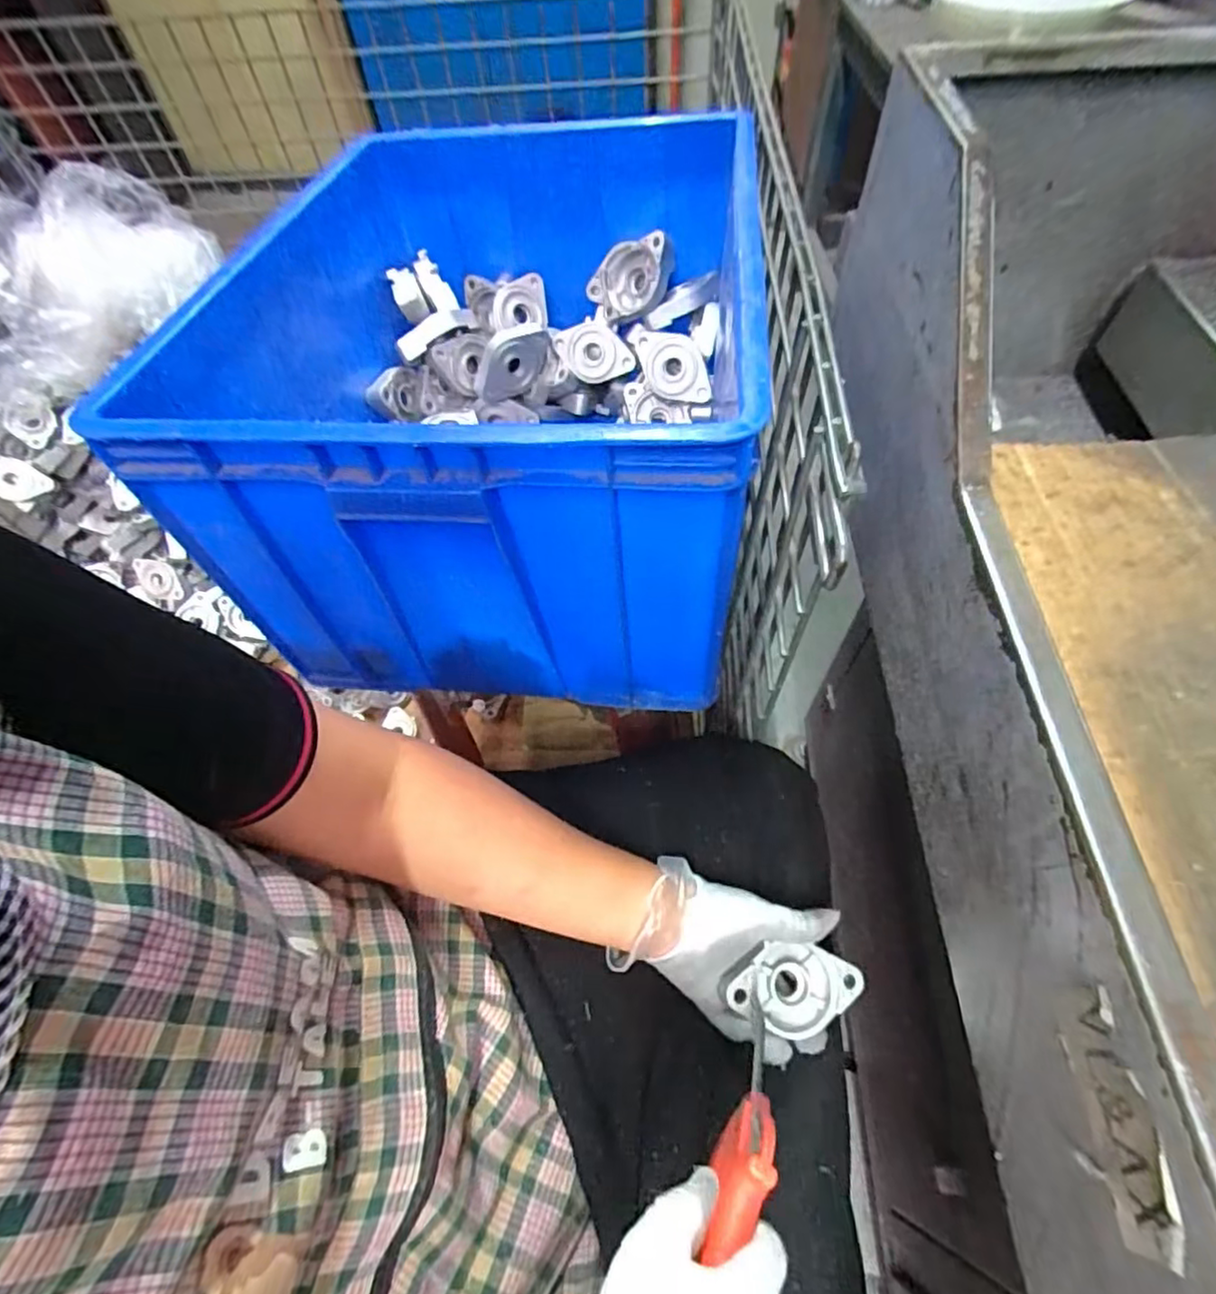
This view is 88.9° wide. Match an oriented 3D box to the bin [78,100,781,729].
[{"bbox_3d":[-0.089,-0.276,0.582,0.409,0.274,0.540,5,58,6],"label":"bin"}]

